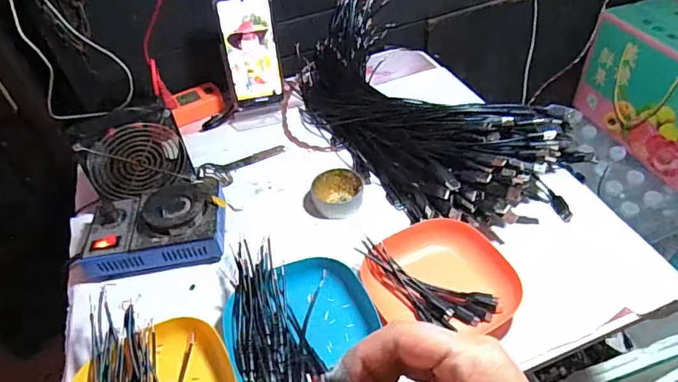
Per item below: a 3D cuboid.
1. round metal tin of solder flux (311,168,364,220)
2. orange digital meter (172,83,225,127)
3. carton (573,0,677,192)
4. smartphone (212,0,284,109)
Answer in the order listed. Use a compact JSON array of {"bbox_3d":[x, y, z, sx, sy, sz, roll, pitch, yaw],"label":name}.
[{"bbox_3d":[-0.001,0.003,0.592,0.063,0.023,0.063,-3,45,3],"label":"round metal tin of solder flux"},{"bbox_3d":[-0.224,-0.136,0.755,0.080,0.034,0.054,-22,47,-15],"label":"orange digital meter"},{"bbox_3d":[0.671,-0.200,0.950,0.161,0.233,0.330,-13,45,-6],"label":"carton"},{"bbox_3d":[-0.126,-0.200,0.691,0.076,0.162,0.007,-10,35,-8],"label":"smartphone"}]

